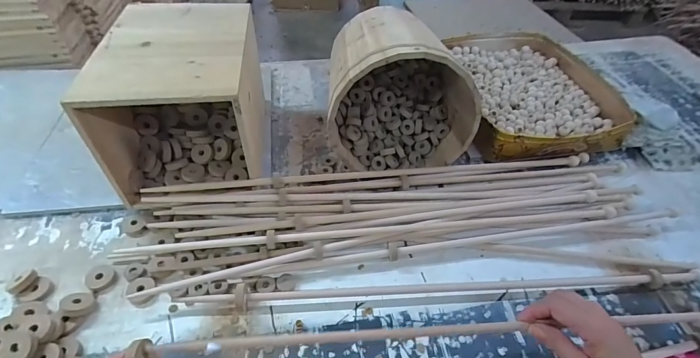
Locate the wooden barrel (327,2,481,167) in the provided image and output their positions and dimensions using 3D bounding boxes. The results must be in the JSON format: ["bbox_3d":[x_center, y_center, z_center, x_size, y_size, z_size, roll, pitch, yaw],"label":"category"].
[{"bbox_3d":[0.080,-0.152,0.632,0.230,0.222,0.215,0,47,-2],"label":"wooden barrel"}]

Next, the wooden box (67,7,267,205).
[{"bbox_3d":[-0.253,-0.123,0.598,0.199,0.212,0.267,-3,47,-8],"label":"wooden box"}]

